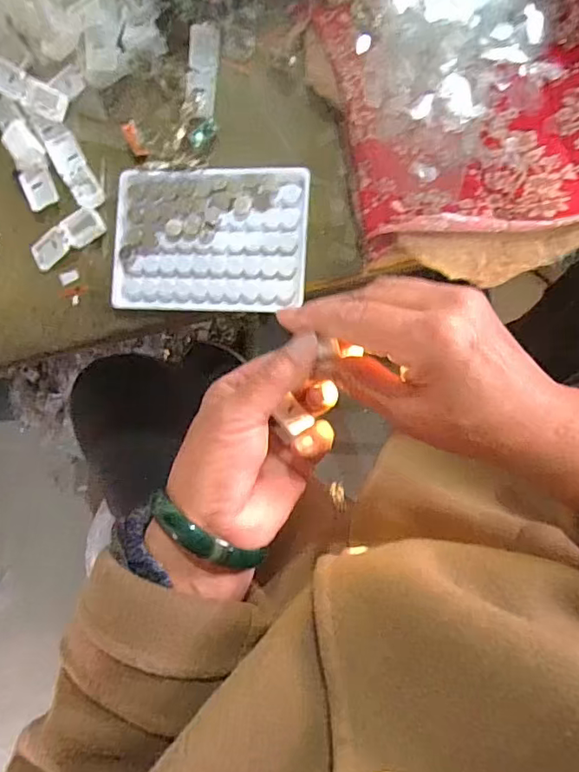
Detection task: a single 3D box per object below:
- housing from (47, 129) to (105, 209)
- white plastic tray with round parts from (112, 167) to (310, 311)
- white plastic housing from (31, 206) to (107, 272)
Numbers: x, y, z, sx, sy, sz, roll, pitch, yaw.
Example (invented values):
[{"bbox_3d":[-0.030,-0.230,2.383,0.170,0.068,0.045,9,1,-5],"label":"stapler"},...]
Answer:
[{"bbox_3d":[-0.146,-0.147,0.359,0.018,0.008,0.058,-25,85,7],"label":"housing"},{"bbox_3d":[-0.053,-0.096,0.347,0.127,0.009,0.091,2,89,8],"label":"white plastic tray with round parts"},{"bbox_3d":[-0.153,-0.102,0.359,0.054,0.009,0.021,-31,85,7],"label":"white plastic housing"}]

